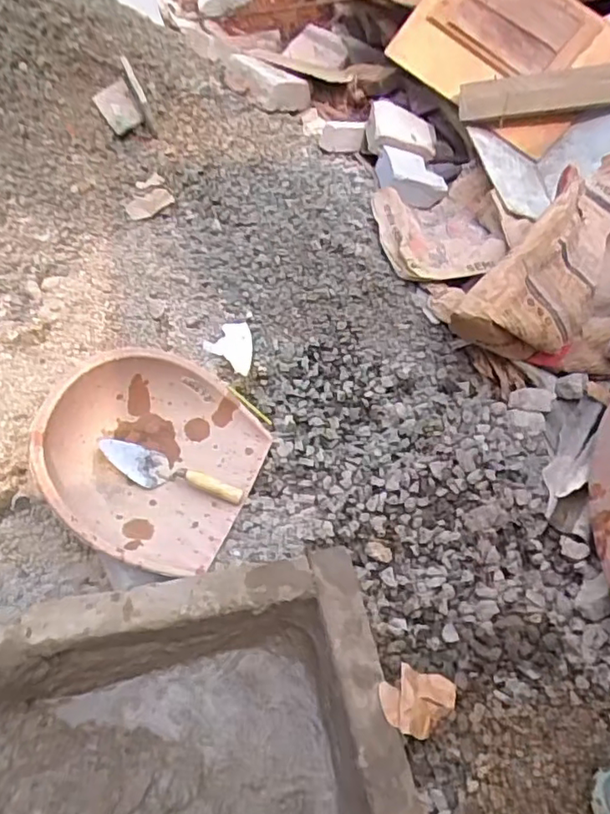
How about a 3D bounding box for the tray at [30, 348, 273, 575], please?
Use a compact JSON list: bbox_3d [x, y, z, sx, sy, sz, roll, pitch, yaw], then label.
[{"bbox_3d":[-0.304,0.078,1.199,0.365,0.207,0.443,19,53,9],"label":"tray"}]

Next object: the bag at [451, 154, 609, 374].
[{"bbox_3d":[0.613,-0.287,1.344,0.324,0.270,0.599,31,55,19],"label":"bag"}]

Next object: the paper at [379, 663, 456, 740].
[{"bbox_3d":[0.190,0.484,1.005,0.150,0.021,0.102,-17,67,-45],"label":"paper"}]

